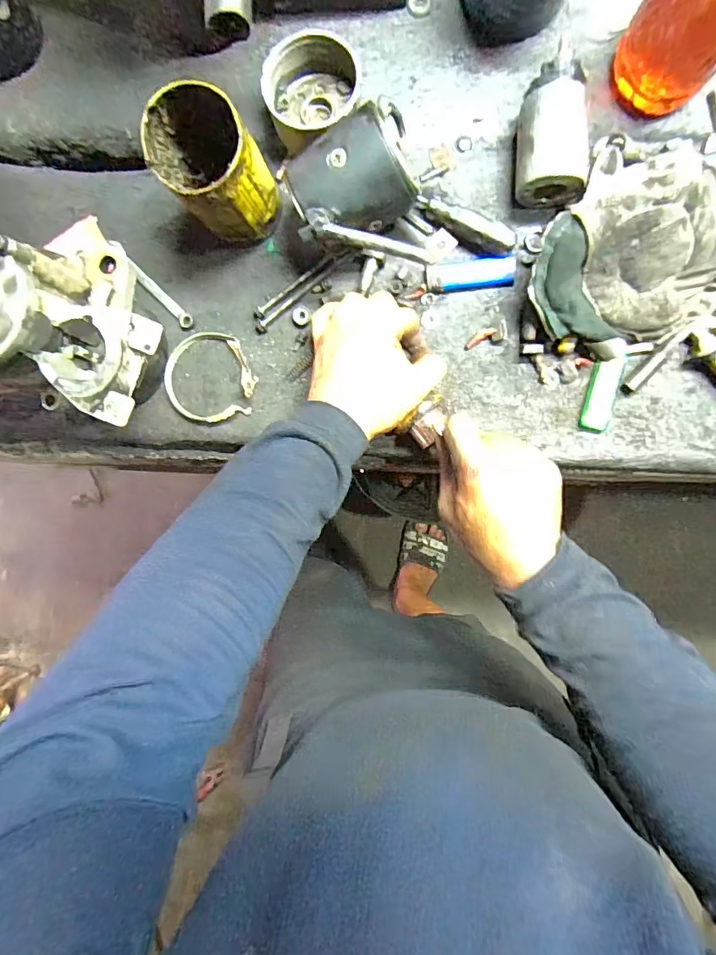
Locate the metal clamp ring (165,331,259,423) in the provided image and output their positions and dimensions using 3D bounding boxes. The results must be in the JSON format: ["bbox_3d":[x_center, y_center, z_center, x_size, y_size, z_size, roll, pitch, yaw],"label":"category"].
[{"bbox_3d":[-0.145,-0.098,0.454,0.088,0.023,0.088,0,91,4],"label":"metal clamp ring"}]

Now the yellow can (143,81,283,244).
[{"bbox_3d":[-0.115,-0.253,0.399,0.081,0.115,0.084,-41,88,4],"label":"yellow can"}]

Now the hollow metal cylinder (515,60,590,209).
[{"bbox_3d":[0.164,-0.284,0.401,0.058,0.047,0.095,6,92,4],"label":"hollow metal cylinder"}]

